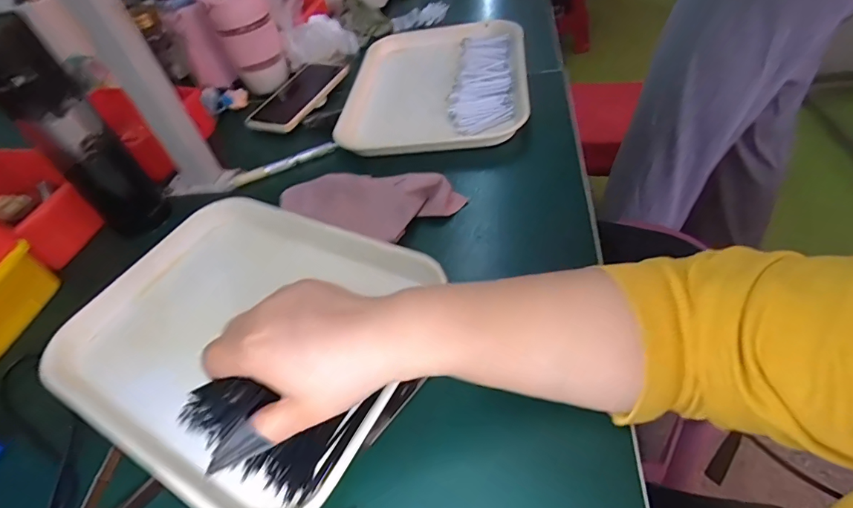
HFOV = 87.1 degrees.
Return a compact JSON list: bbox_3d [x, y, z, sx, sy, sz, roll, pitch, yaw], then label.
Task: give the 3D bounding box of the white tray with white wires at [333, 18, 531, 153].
[{"bbox_3d":[0.013,-0.239,0.602,0.231,0.030,0.296,-1,47,10],"label":"white tray with white wires"}]

